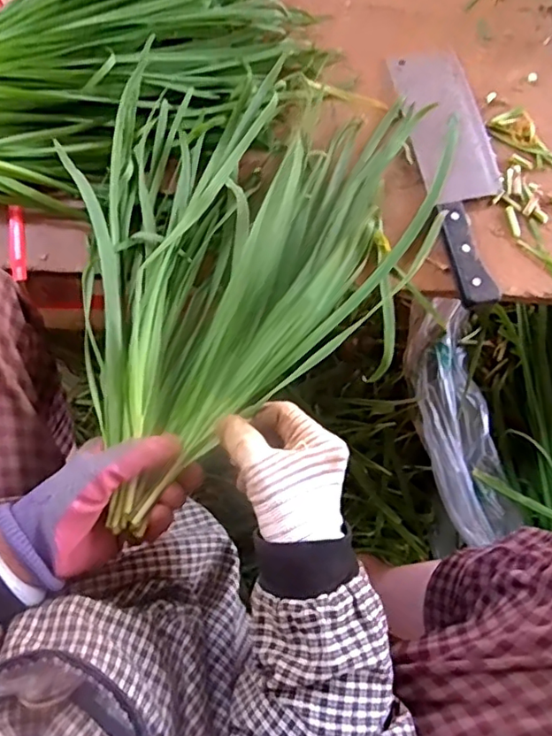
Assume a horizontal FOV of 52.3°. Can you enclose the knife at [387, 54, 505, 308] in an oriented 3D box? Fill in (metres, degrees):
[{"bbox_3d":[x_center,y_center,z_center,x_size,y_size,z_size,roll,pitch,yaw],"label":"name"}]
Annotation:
[{"bbox_3d":[0.164,-0.183,0.503,0.072,0.022,0.268,-10,74,-3],"label":"knife"}]

